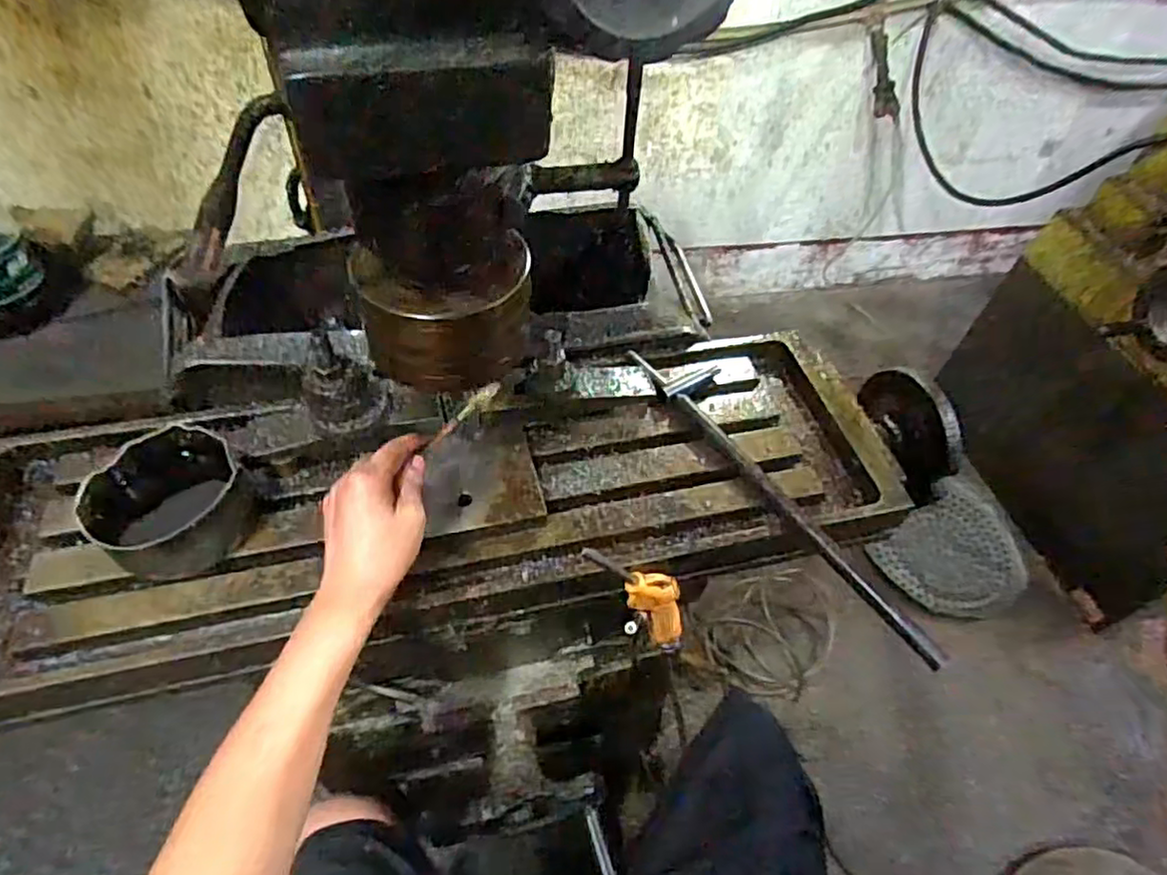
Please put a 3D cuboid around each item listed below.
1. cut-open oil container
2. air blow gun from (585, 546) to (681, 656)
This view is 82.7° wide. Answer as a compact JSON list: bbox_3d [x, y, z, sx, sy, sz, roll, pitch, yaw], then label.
[{"bbox_3d":[-0.323,0.053,0.521,0.100,0.067,0.118,33,56,19],"label":"cut-open oil container"},{"bbox_3d":[0.060,0.143,0.580,0.052,0.211,0.018,-15,51,12],"label":"air blow gun"}]

